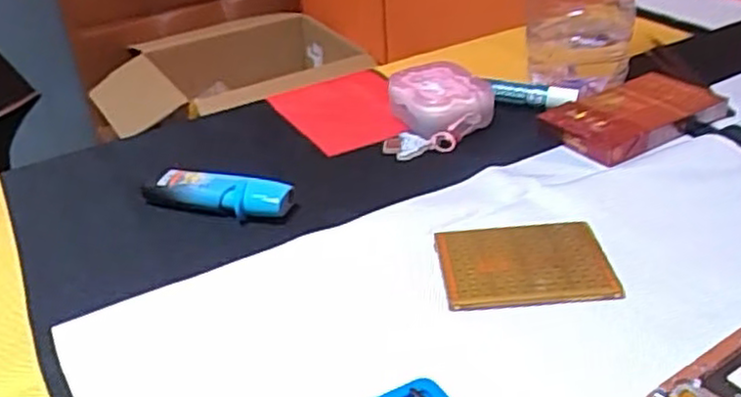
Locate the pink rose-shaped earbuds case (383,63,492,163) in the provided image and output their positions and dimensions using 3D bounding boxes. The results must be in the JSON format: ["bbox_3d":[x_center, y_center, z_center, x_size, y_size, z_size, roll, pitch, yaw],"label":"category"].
[{"bbox_3d":[0.042,-0.056,0.449,0.062,0.028,0.069,0,32,9],"label":"pink rose-shaped earbuds case"}]

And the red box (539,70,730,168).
[{"bbox_3d":[0.155,-0.052,0.436,0.102,0.014,0.056,-24,36,-27],"label":"red box"}]

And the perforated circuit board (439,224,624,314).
[{"bbox_3d":[0.068,0.028,0.330,0.071,0.004,0.057,-5,31,1],"label":"perforated circuit board"}]

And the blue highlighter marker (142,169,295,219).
[{"bbox_3d":[-0.082,-0.002,0.391,0.085,0.017,0.019,7,33,20],"label":"blue highlighter marker"}]

